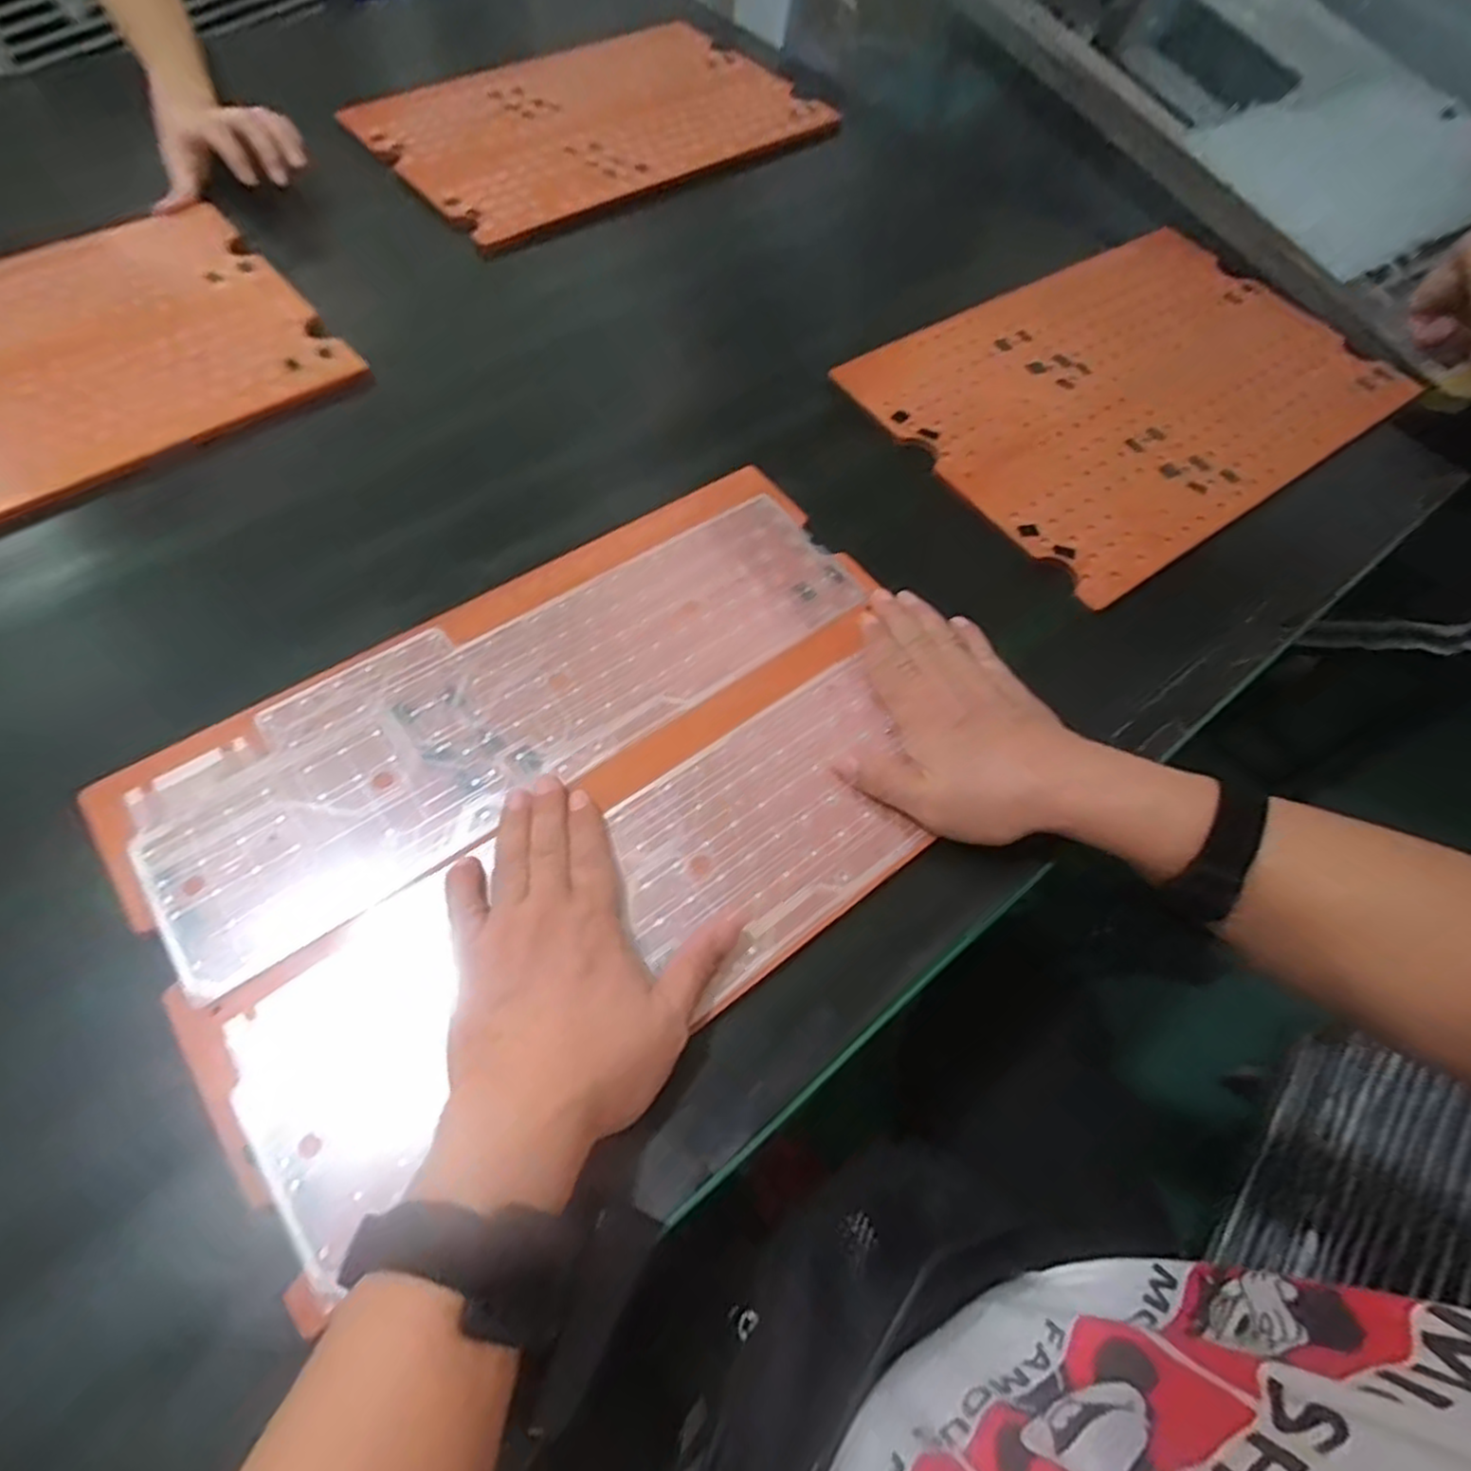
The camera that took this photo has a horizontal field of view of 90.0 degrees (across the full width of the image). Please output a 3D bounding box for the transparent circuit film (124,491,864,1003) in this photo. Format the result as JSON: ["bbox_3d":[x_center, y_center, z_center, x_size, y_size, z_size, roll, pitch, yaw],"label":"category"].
[{"bbox_3d":[-0.116,-0.030,0.422,0.405,0.006,0.128,-33,70,-21],"label":"transparent circuit film"}]

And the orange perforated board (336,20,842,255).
[{"bbox_3d":[-0.146,-0.622,0.743,0.406,0.017,0.307,-33,68,-20],"label":"orange perforated board"}]

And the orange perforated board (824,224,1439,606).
[{"bbox_3d":[0.312,-0.277,0.587,0.375,0.014,0.274,-32,68,-14],"label":"orange perforated board"}]

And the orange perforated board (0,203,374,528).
[{"bbox_3d":[-0.520,-0.241,0.505,0.424,0.011,0.278,-35,69,-21],"label":"orange perforated board"}]

